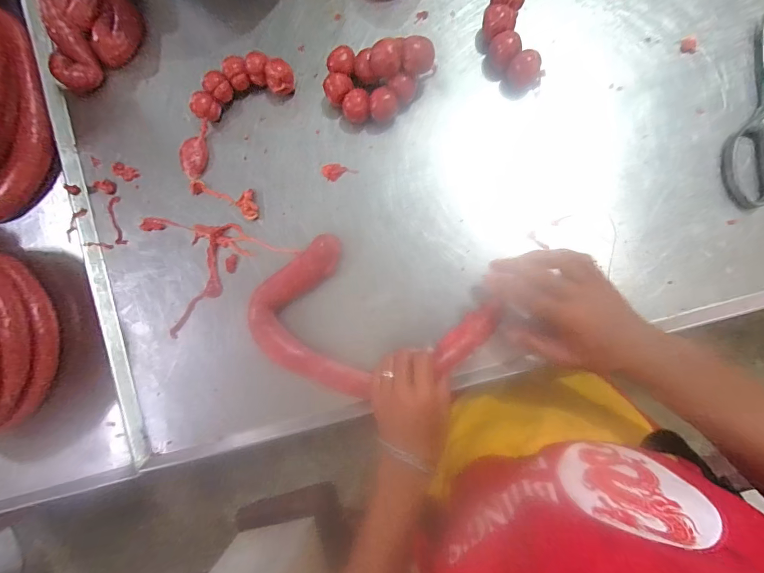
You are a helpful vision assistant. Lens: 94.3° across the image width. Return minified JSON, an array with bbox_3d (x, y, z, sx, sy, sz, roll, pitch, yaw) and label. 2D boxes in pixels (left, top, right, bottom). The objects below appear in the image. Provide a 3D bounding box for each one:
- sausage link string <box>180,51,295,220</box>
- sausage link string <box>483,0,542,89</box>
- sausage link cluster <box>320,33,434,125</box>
[{"bbox_3d":[-0.194,-0.201,0.456,0.120,0.032,0.192,19,92,7],"label":"sausage link string"},{"bbox_3d":[0.148,-0.288,0.410,0.050,0.032,0.117,-9,88,7],"label":"sausage link string"},{"bbox_3d":[-0.007,-0.242,0.422,0.125,0.047,0.086,12,91,7],"label":"sausage link cluster"}]

